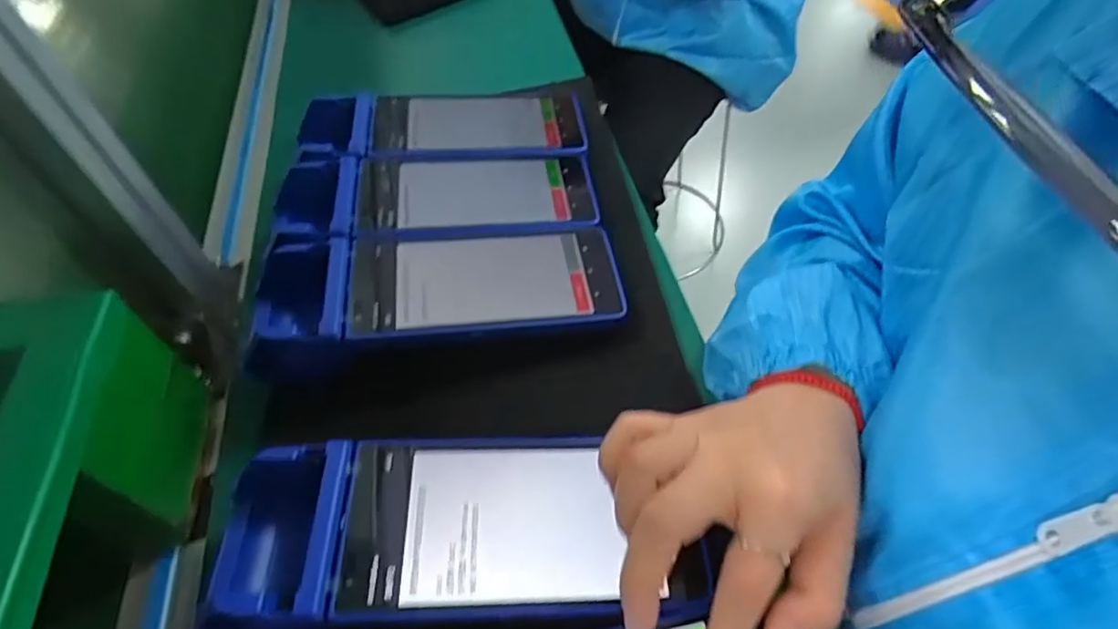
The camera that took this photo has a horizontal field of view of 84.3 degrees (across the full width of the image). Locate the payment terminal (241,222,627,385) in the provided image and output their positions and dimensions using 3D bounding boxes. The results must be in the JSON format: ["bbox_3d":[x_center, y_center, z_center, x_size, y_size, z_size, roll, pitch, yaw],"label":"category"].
[{"bbox_3d":[-0.074,-0.010,0.380,0.223,0.046,0.084,-8,48,-7],"label":"payment terminal"}]

